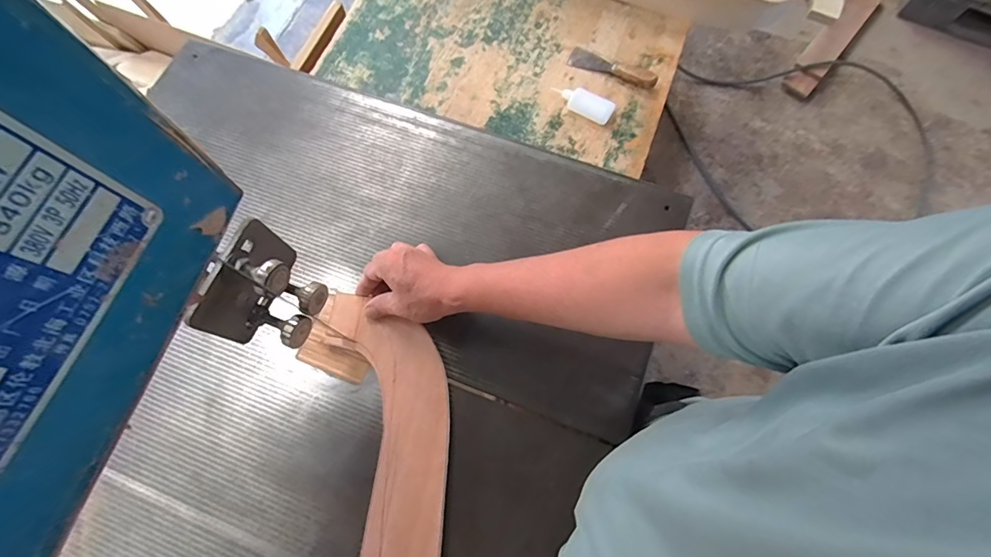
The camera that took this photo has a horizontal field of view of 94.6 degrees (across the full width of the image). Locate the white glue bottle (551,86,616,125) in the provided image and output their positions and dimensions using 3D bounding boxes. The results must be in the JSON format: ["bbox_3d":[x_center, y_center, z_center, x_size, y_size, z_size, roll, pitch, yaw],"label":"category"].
[{"bbox_3d":[0.145,-0.296,0.769,0.111,0.027,0.042,32,74,11],"label":"white glue bottle"}]

